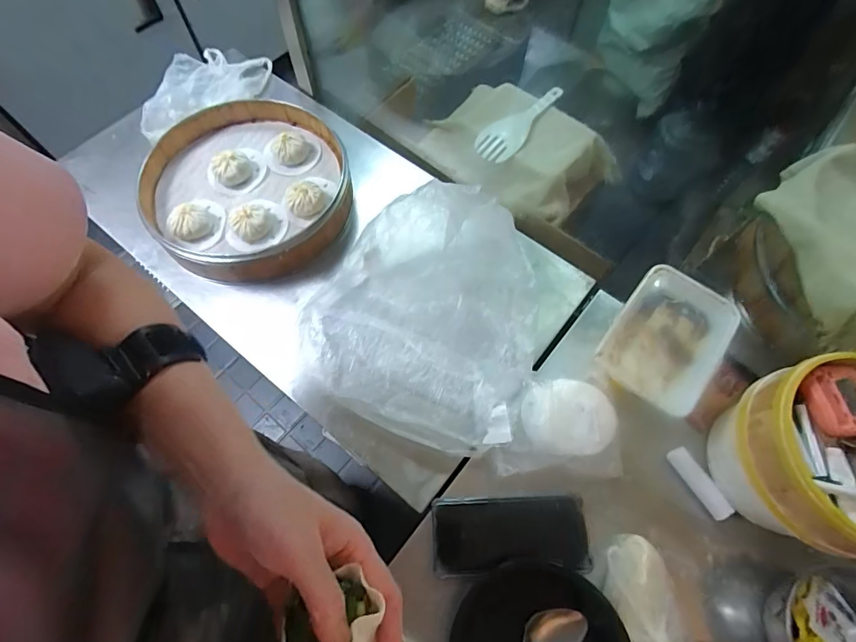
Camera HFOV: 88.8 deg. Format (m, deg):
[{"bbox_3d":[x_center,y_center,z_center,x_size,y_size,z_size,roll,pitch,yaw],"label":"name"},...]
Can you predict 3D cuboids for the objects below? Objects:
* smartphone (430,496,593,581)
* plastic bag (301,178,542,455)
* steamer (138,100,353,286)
[{"bbox_3d":[0.088,0.231,0.475,0.163,0.016,0.074,-6,59,6],"label":"smartphone"},{"bbox_3d":[-0.006,-0.023,0.516,0.279,0.149,0.275,17,65,7],"label":"plastic bag"},{"bbox_3d":[-0.257,-0.194,0.644,0.280,0.064,0.290,1,64,-1],"label":"steamer"}]

